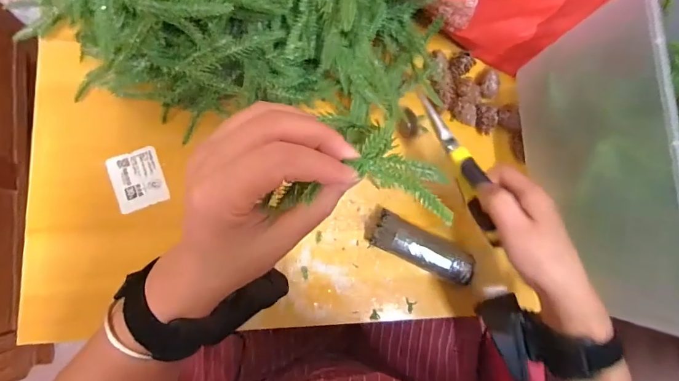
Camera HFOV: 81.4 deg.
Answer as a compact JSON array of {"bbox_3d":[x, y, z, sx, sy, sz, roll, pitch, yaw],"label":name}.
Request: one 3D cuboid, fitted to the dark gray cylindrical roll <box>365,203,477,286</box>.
[{"bbox_3d":[0.080,0.059,0.402,0.112,0.031,0.036,29,81,-3],"label":"dark gray cylindrical roll"}]

